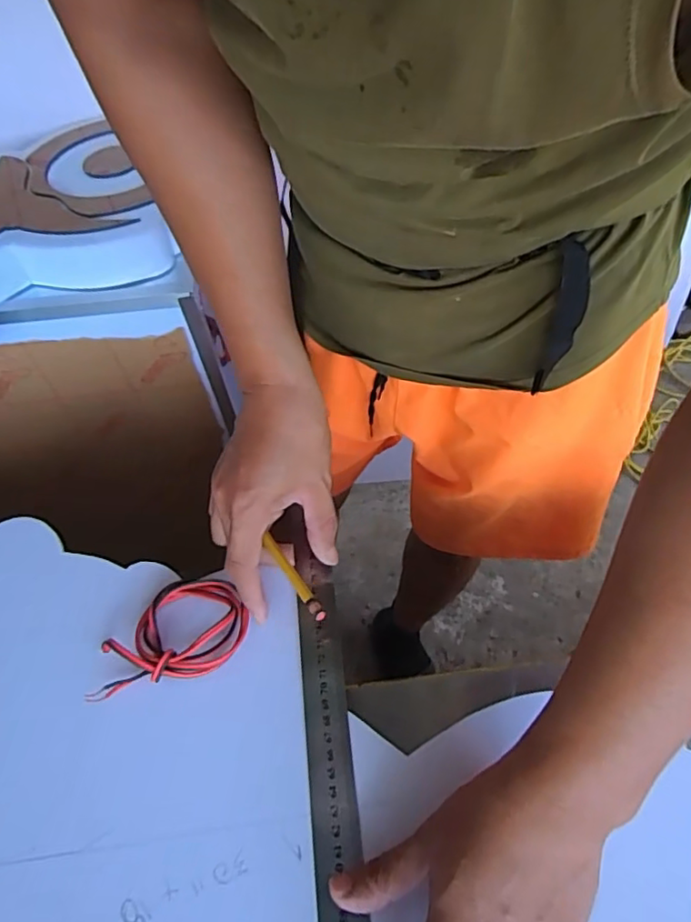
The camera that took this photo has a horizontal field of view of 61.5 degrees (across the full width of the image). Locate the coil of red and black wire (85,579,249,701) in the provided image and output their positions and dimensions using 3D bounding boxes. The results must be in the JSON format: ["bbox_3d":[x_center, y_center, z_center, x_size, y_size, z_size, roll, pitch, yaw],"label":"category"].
[{"bbox_3d":[-0.122,0.120,0.406,0.103,0.024,0.066,-15,52,-7],"label":"coil of red and black wire"}]

